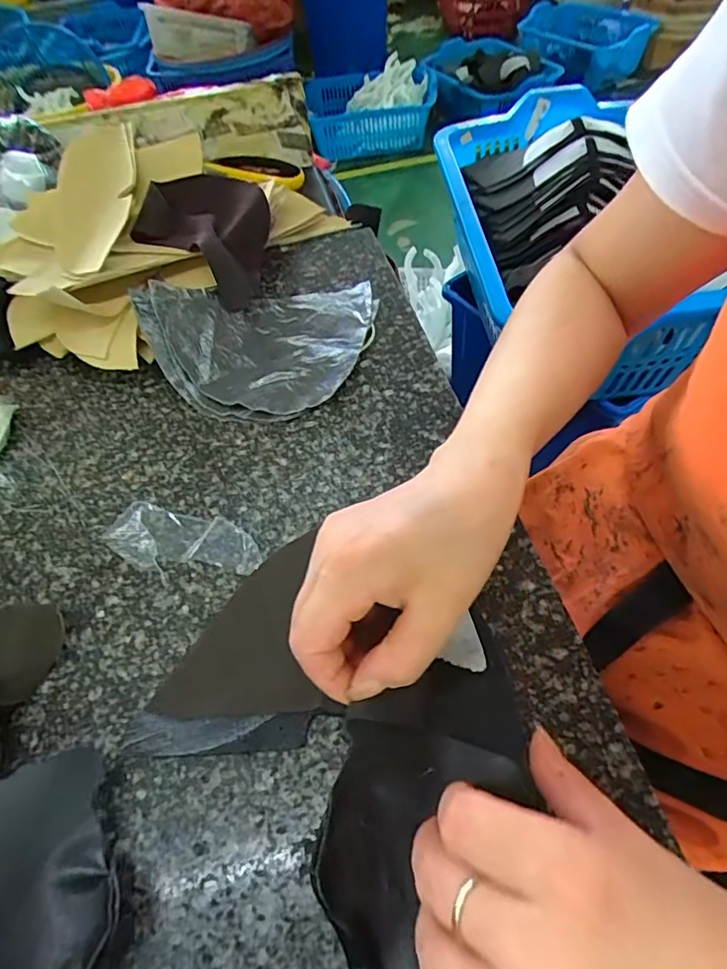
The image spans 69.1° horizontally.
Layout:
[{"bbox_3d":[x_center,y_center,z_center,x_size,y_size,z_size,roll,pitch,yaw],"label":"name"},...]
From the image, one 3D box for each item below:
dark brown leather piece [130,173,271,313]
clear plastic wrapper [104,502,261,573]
[{"bbox_3d":[-0.127,-0.196,0.432,0.096,0.067,0.126,4,57,6],"label":"dark brown leather piece"},{"bbox_3d":[-0.109,0.034,0.319,0.096,0.004,0.038,9,57,9],"label":"clear plastic wrapper"}]

